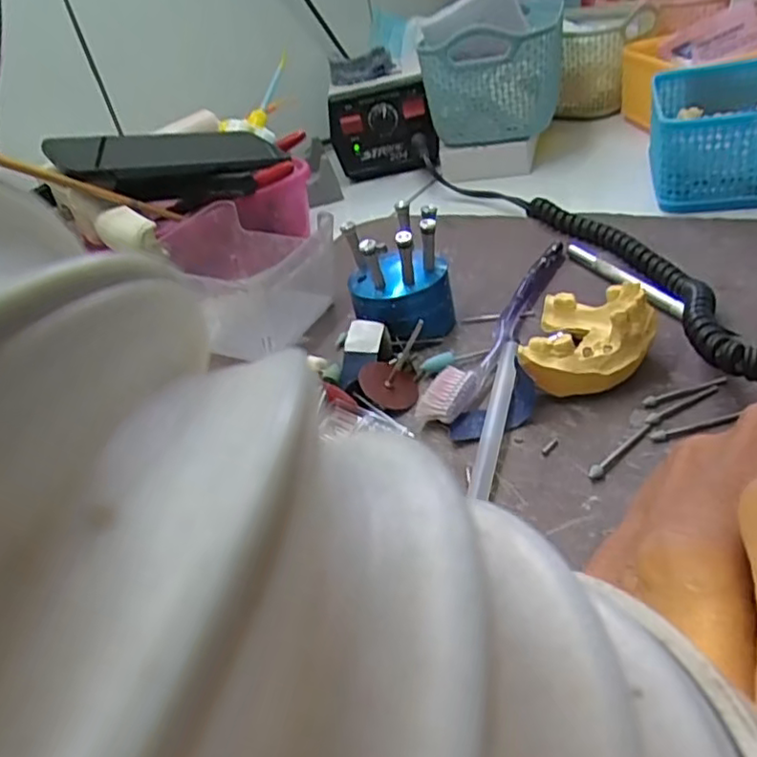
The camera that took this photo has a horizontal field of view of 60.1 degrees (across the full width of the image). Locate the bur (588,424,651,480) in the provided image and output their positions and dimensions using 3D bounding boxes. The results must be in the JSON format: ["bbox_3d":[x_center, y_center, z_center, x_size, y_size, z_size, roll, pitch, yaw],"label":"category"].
[{"bbox_3d":[0.104,0.030,0.281,0.041,0.005,0.006,-34,39,-27],"label":"bur"}]

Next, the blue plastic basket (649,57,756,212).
[{"bbox_3d":[0.271,-0.181,0.477,0.132,0.062,0.136,1,37,21],"label":"blue plastic basket"}]

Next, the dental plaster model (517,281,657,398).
[{"bbox_3d":[0.106,-0.022,0.325,0.058,0.036,0.073,5,38,25],"label":"dental plaster model"}]

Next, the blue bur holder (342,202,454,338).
[{"bbox_3d":[0.011,-0.061,0.378,0.058,0.063,0.053,-13,34,2],"label":"blue bur holder"}]

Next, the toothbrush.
[{"bbox_3d":[0.075,-0.033,0.372,0.020,0.013,0.185,11,41,32],"label":"toothbrush"}]

